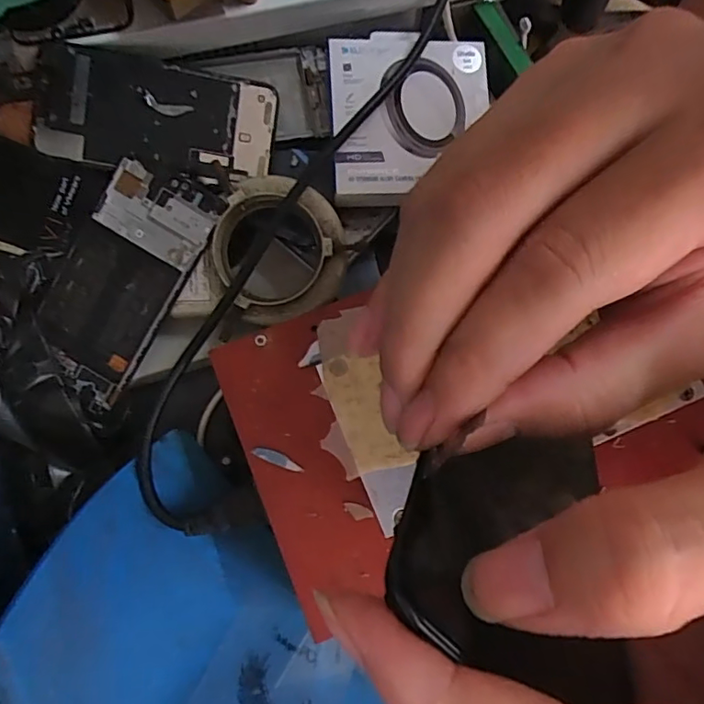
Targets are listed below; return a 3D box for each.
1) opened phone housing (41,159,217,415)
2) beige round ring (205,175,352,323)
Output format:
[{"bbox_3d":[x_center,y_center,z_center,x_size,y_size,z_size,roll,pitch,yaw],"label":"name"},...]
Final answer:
[{"bbox_3d":[-0.144,-0.044,0.341,0.070,0.008,0.146,29,94,6],"label":"opened phone housing"},{"bbox_3d":[-0.044,-0.061,0.340,0.081,0.028,0.084,0,77,-1],"label":"beige round ring"}]

